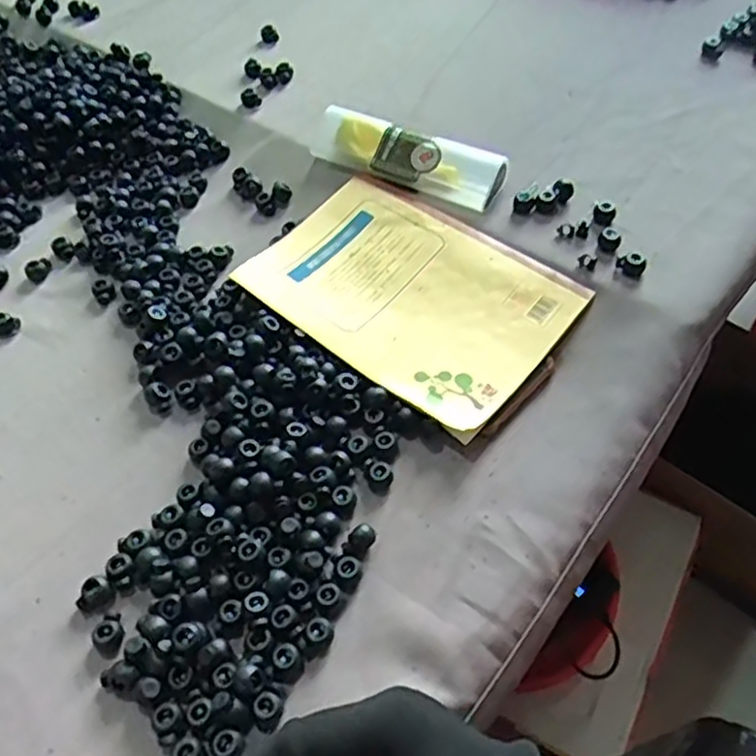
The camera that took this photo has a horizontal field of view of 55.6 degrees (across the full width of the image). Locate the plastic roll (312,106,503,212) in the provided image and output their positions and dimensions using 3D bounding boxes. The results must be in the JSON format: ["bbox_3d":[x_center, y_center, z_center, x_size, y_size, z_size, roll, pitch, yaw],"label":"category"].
[{"bbox_3d":[0.020,-0.165,0.547,0.156,0.034,0.040,23,59,19],"label":"plastic roll"}]

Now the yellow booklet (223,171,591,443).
[{"bbox_3d":[0.021,-0.060,0.488,0.203,0.014,0.140,34,64,24],"label":"yellow booklet"}]

